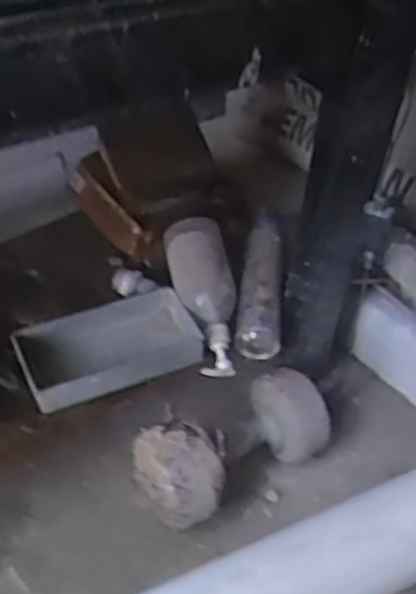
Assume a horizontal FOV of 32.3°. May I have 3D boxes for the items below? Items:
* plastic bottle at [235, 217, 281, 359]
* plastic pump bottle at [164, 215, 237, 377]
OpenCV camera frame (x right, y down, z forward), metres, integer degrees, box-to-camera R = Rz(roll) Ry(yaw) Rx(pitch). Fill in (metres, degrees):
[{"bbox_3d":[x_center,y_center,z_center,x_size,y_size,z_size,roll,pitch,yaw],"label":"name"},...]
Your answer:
[{"bbox_3d":[0.069,-0.027,0.920,0.049,0.049,0.213,6,55,0],"label":"plastic bottle"},{"bbox_3d":[0.001,-0.001,0.901,0.075,0.052,0.202,-9,76,-18],"label":"plastic pump bottle"}]

